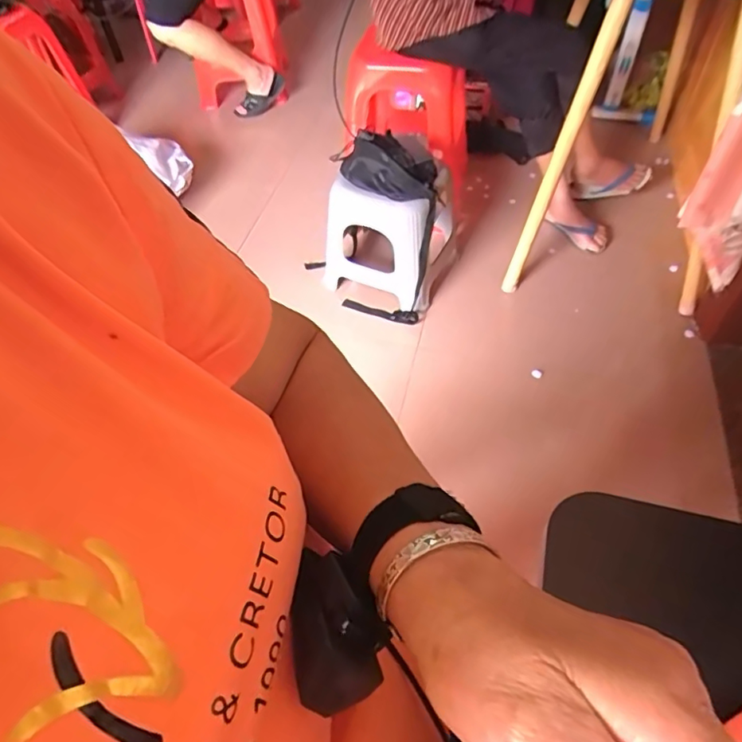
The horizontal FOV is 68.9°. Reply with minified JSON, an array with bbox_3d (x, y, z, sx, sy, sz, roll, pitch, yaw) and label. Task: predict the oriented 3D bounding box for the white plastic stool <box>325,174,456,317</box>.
[{"bbox_3d":[0.067,-0.385,1.491,0.315,0.342,0.319,19,55,18],"label":"white plastic stool"}]

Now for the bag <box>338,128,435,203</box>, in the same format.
[{"bbox_3d":[0.053,-0.497,1.301,0.227,0.082,0.143,24,57,20],"label":"bag"}]

